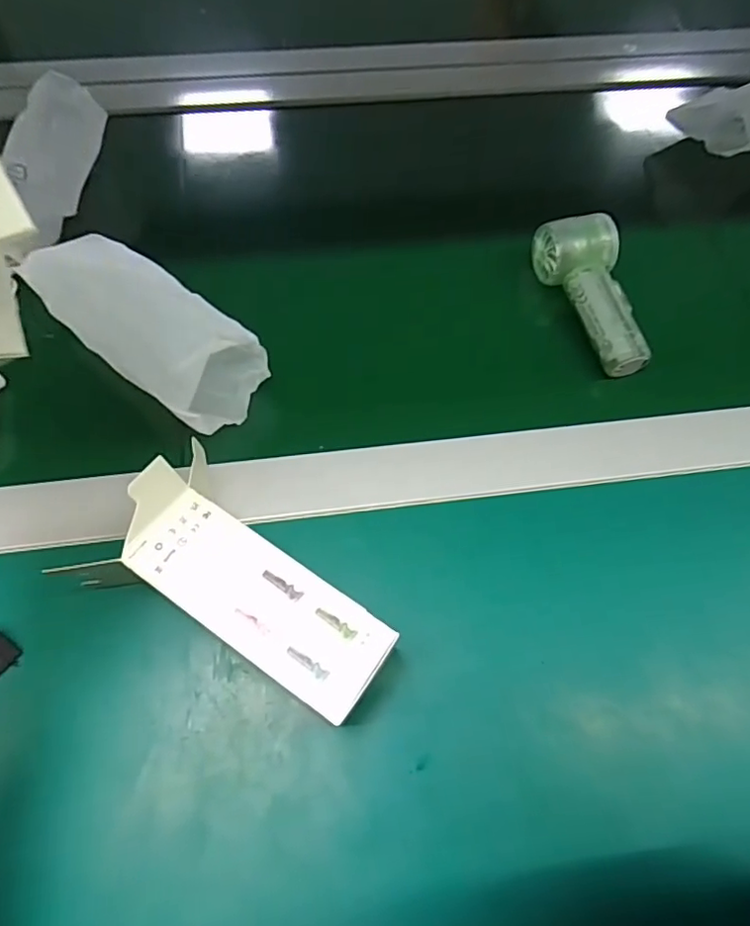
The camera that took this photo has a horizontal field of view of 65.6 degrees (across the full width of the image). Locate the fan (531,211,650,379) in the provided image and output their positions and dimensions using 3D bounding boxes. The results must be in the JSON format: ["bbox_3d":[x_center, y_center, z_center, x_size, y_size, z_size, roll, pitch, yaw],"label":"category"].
[{"bbox_3d":[0.142,-0.112,0.380,0.046,0.033,0.109,-7,62,-6],"label":"fan"}]

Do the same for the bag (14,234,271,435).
[{"bbox_3d":[-0.146,-0.084,0.354,0.163,0.050,0.066,34,66,15],"label":"bag"}]

